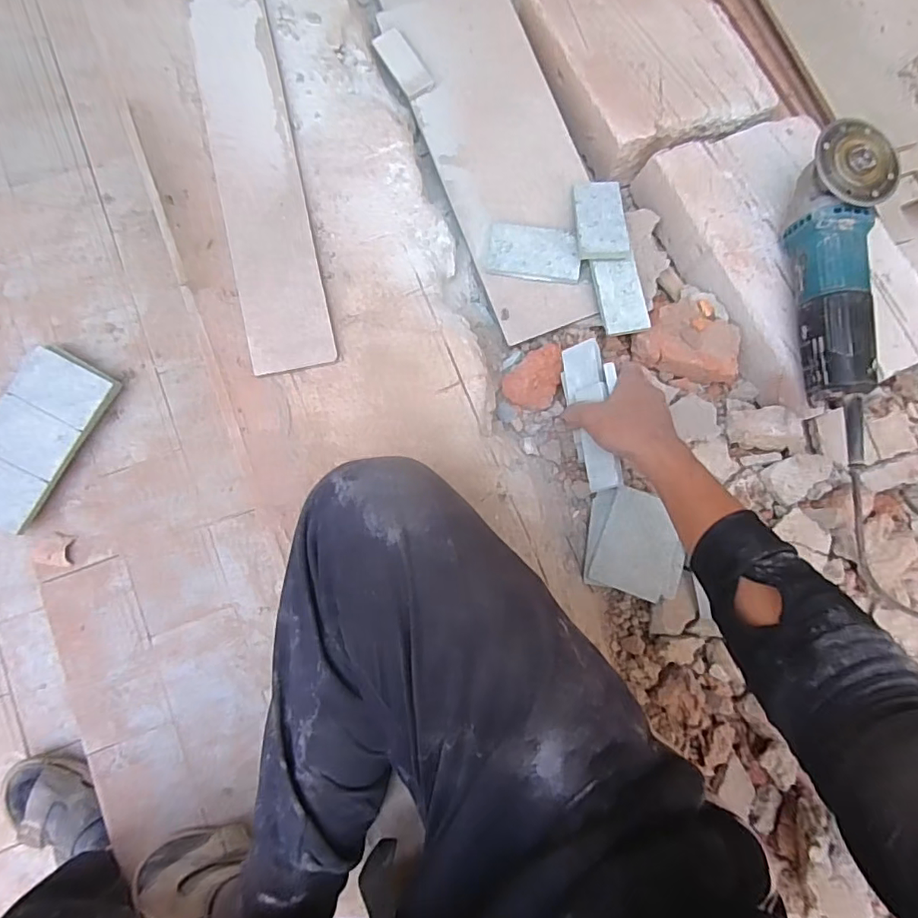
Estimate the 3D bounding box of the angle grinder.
[{"bbox_3d":[0.367,-0.163,0.525,0.073,0.064,0.309,7,81,-2],"label":"angle grinder"}]

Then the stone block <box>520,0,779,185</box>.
[{"bbox_3d":[0.217,-0.473,0.640,0.206,0.060,0.253,-24,84,-7],"label":"stone block"}]

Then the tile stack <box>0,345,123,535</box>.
[{"bbox_3d":[-0.503,-0.025,0.640,0.107,0.034,0.211,28,81,1],"label":"tile stack"}]

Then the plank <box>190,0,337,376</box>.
[{"bbox_3d":[-0.203,-0.294,0.549,0.079,0.011,0.421,-12,82,-5],"label":"plank"}]

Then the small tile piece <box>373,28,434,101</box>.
[{"bbox_3d":[-0.063,-0.448,0.612,0.034,0.010,0.080,-36,85,-8],"label":"small tile piece"}]

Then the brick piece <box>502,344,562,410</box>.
[{"bbox_3d":[0.080,-0.093,0.588,0.057,0.021,0.072,10,81,-2],"label":"brick piece"}]

